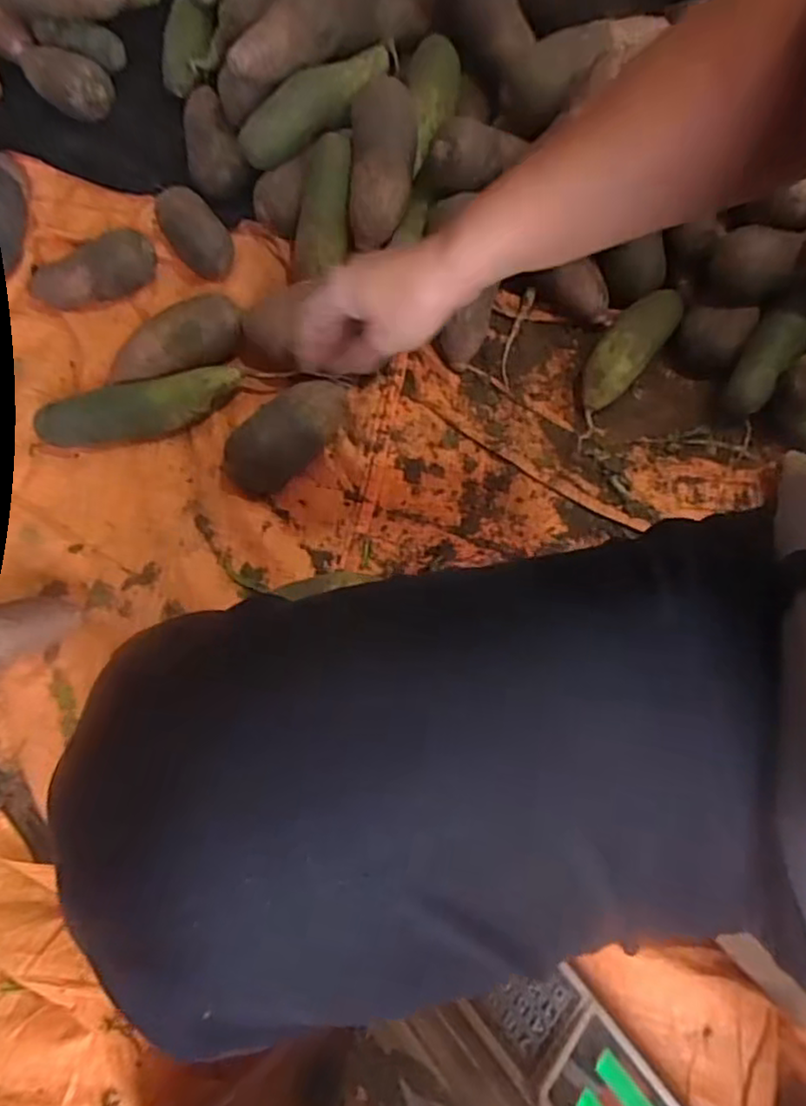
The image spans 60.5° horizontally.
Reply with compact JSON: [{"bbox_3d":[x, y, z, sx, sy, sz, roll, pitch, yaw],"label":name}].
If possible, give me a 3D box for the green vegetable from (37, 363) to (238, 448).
[{"bbox_3d":[-0.267,-0.148,0.712,0.199,0.053,0.052,-17,72,-5],"label":"green vegetable"}]

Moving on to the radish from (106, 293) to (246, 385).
[{"bbox_3d":[-0.235,-0.216,0.728,0.146,0.064,0.065,-35,75,-11],"label":"radish"}]

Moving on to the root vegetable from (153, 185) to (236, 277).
[{"bbox_3d":[-0.234,-0.361,0.786,0.061,0.067,0.096,-38,75,-11],"label":"root vegetable"}]

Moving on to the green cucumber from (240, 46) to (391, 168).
[{"bbox_3d":[-0.090,-0.494,0.752,0.204,0.056,0.048,-40,74,-13],"label":"green cucumber"}]

